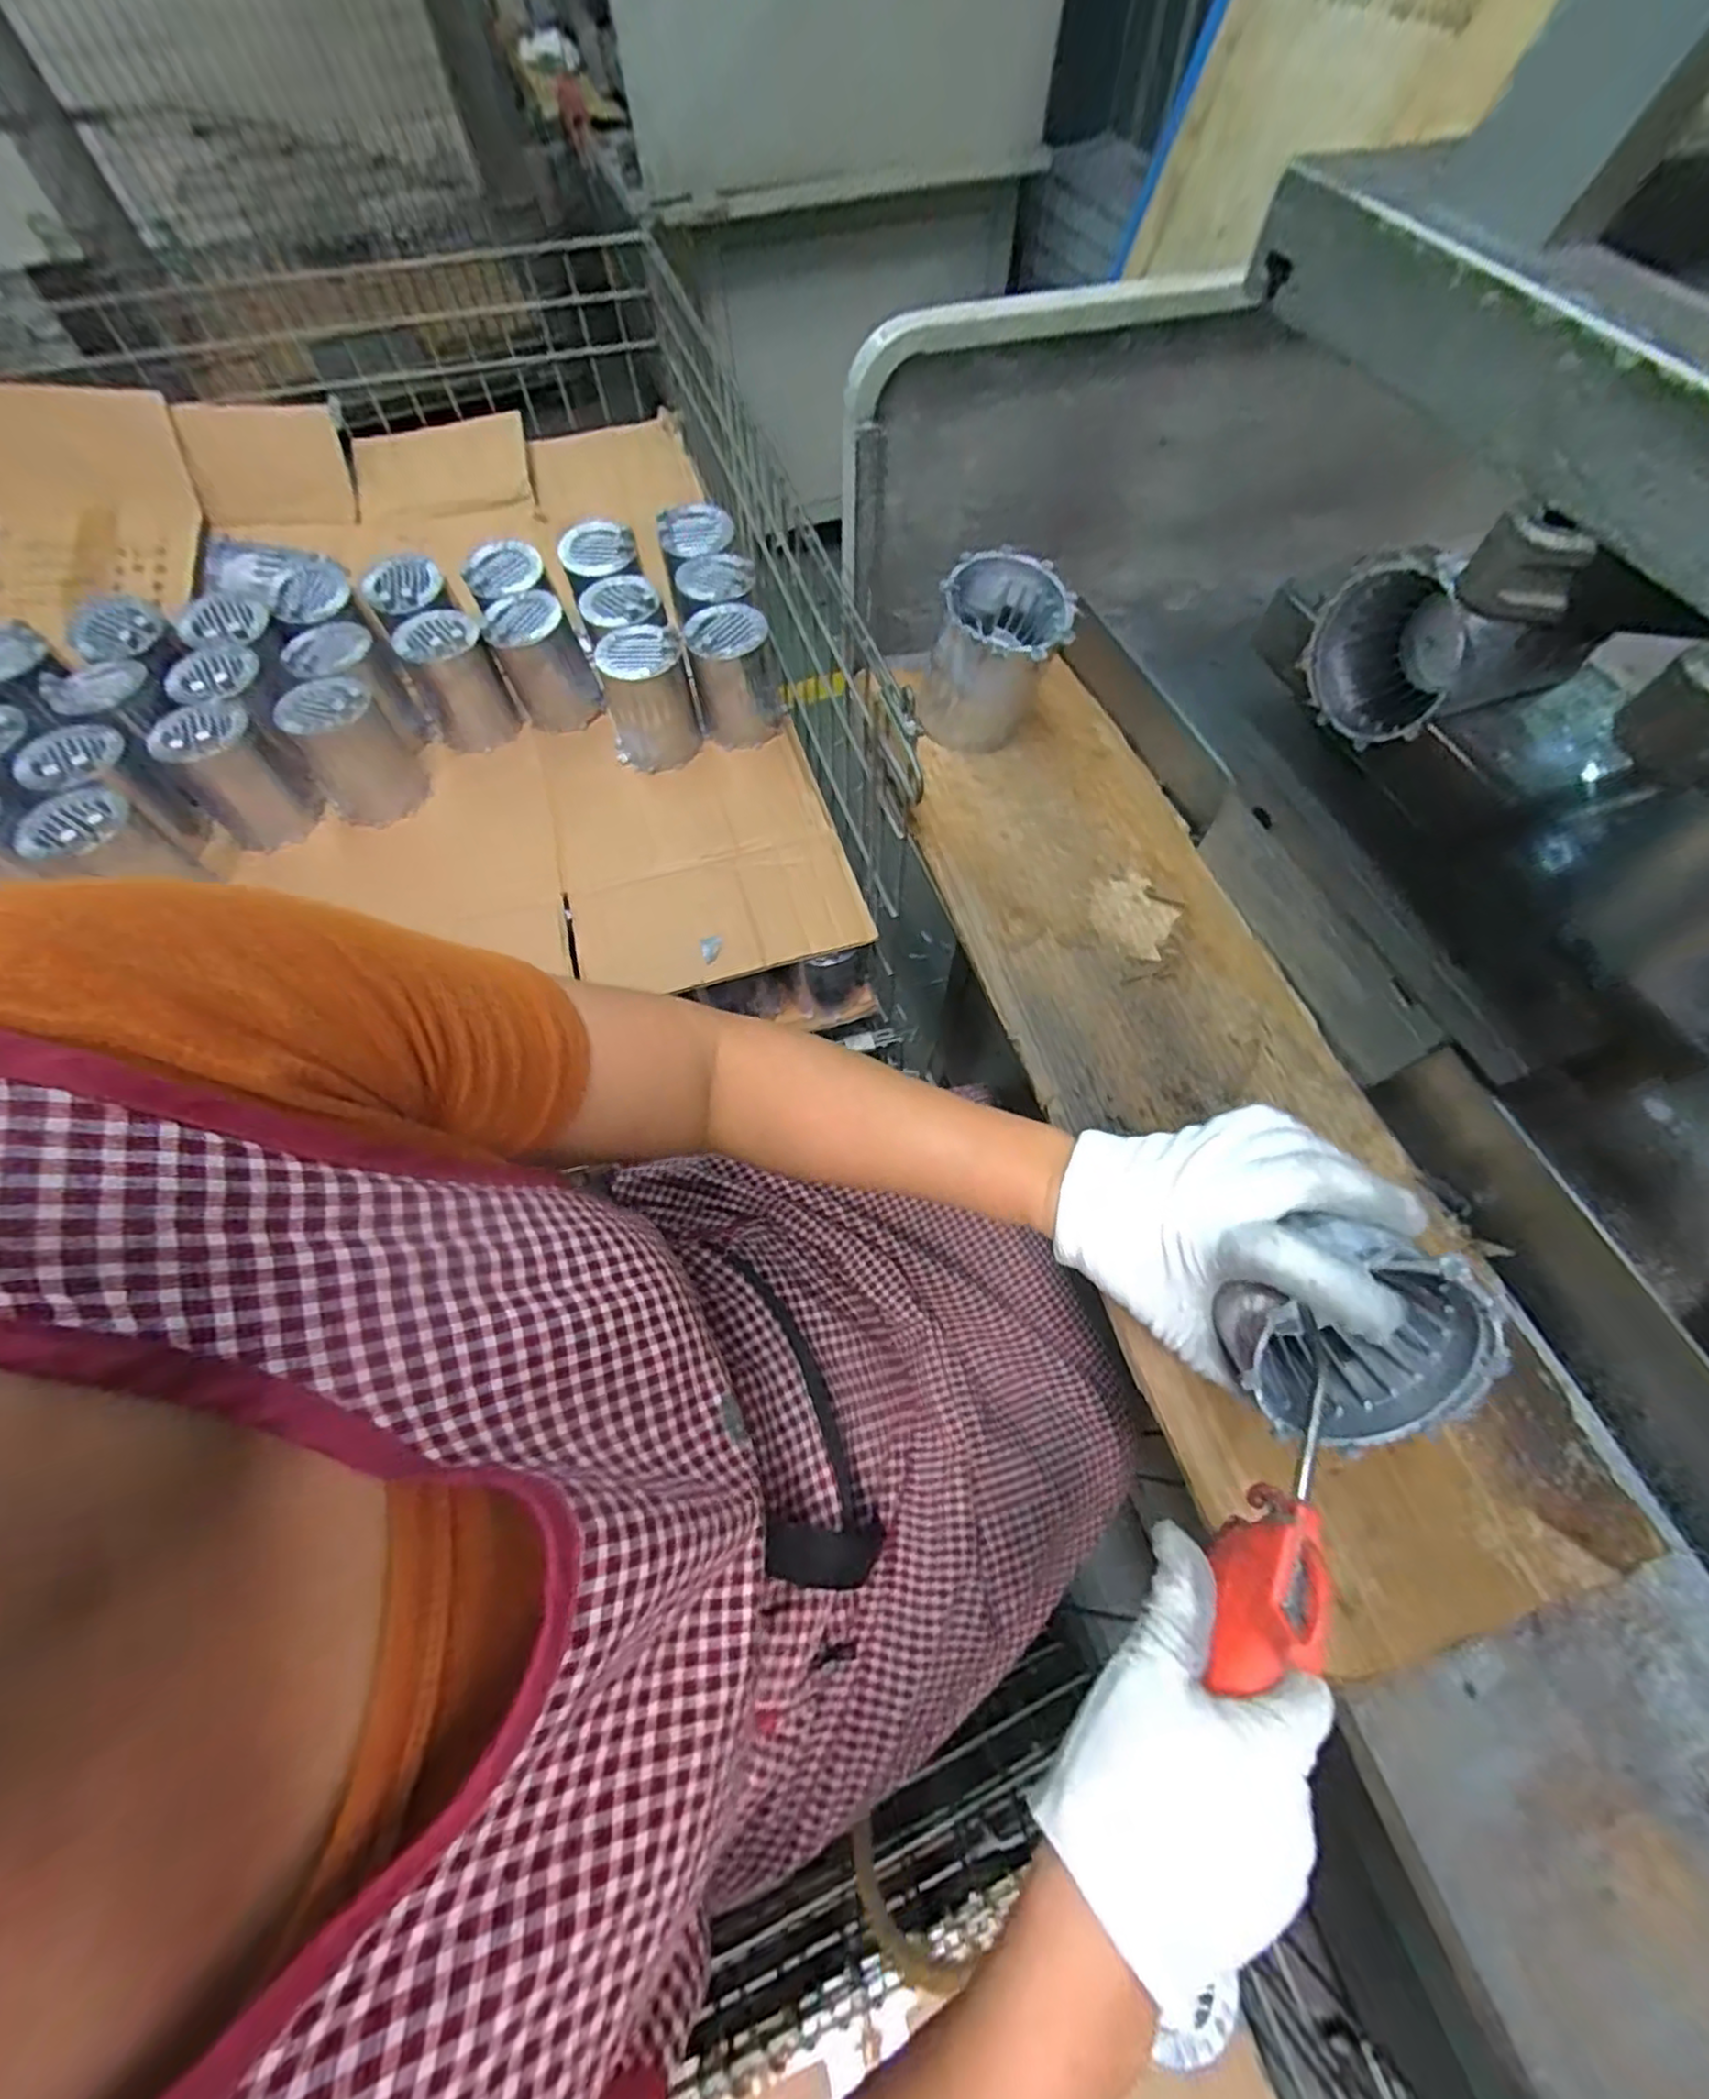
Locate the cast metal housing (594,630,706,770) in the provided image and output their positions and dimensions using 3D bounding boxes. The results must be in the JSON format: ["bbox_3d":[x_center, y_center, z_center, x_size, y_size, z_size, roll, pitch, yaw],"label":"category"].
[{"bbox_3d":[-0.222,-0.380,0.775,0.093,0.116,0.088,-11,64,-5],"label":"cast metal housing"}]

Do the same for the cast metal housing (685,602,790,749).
[{"bbox_3d":[-0.132,-0.411,0.790,0.092,0.116,0.084,-18,65,-8],"label":"cast metal housing"}]

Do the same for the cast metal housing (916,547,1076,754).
[{"bbox_3d":[0.107,-0.295,0.560,0.102,0.121,0.090,7,64,4],"label":"cast metal housing"}]

